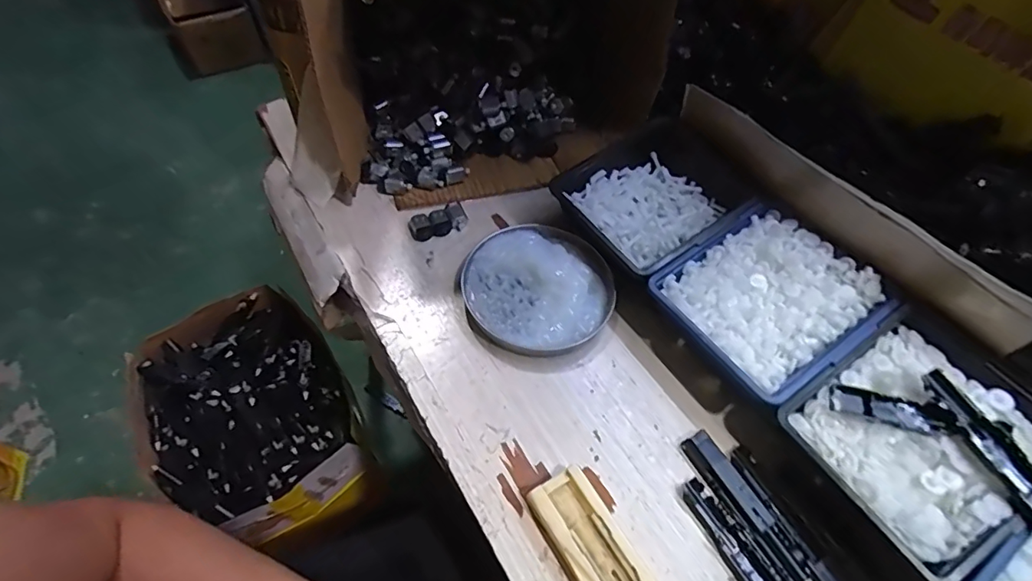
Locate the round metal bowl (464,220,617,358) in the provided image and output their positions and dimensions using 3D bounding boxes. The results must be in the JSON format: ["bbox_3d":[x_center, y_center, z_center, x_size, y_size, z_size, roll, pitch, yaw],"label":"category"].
[{"bbox_3d":[0.020,-0.005,0.486,0.130,0.022,0.139,2,56,-3],"label":"round metal bowl"}]

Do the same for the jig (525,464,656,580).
[{"bbox_3d":[0.062,0.193,0.350,0.050,0.022,0.135,-24,61,-19],"label":"jig"}]

